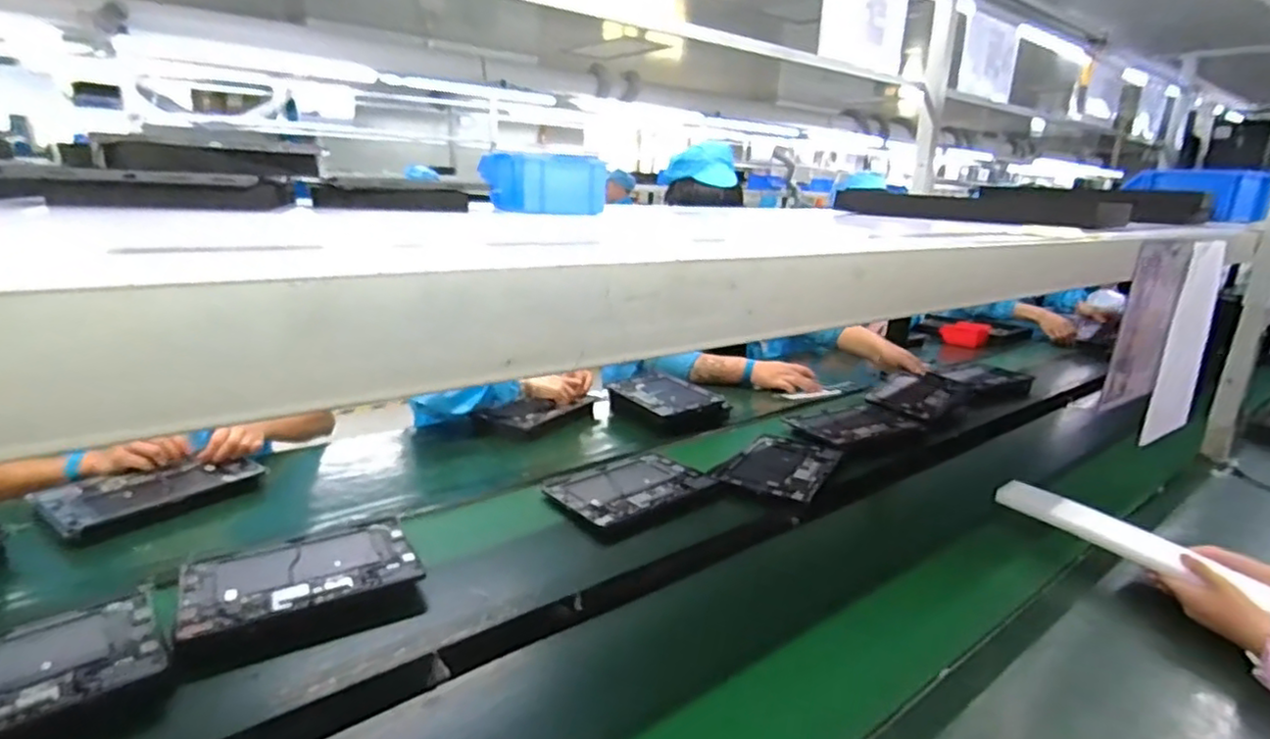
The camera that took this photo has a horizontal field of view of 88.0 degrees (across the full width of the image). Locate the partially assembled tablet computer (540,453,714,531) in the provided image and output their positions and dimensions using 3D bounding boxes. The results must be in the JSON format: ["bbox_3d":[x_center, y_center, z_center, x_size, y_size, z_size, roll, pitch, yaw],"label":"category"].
[{"bbox_3d":[-0.006,0.194,1.107,0.260,0.011,0.187,-15,24,-43],"label":"partially assembled tablet computer"}]

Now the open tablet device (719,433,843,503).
[{"bbox_3d":[0.274,0.174,1.209,0.164,0.005,0.245,11,19,28],"label":"open tablet device"}]

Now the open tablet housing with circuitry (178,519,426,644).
[{"bbox_3d":[-0.411,0.259,0.821,0.254,0.029,0.155,-8,20,-29],"label":"open tablet housing with circuitry"}]

